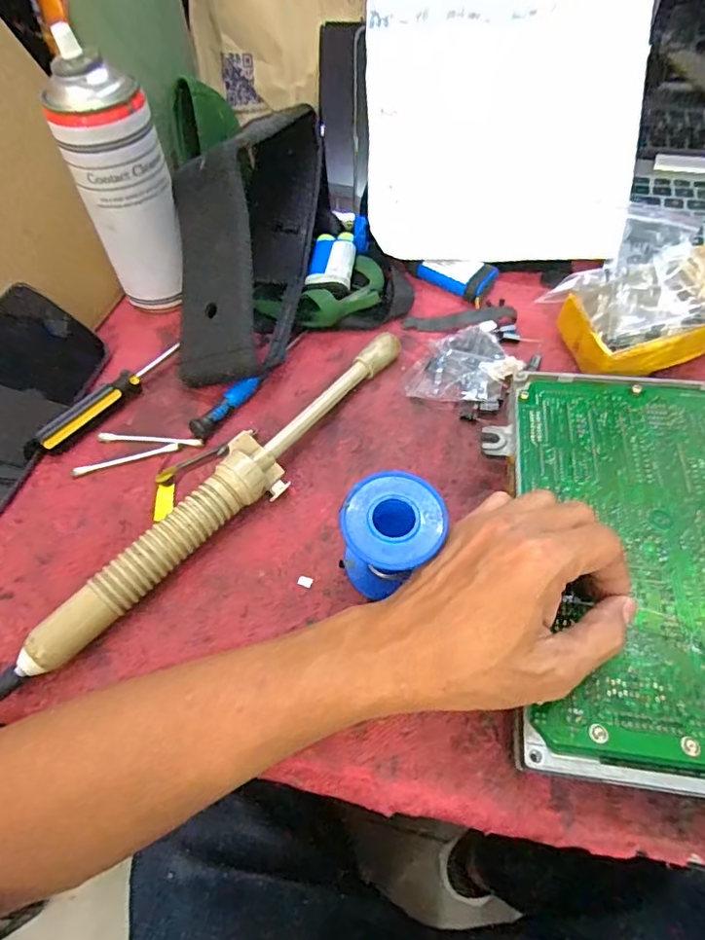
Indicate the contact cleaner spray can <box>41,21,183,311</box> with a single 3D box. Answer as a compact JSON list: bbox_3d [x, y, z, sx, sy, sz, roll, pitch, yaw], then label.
[{"bbox_3d":[-0.167,-0.201,0.409,0.060,0.166,0.049,7,56,11],"label":"contact cleaner spray can"}]

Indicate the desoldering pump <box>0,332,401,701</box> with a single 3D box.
[{"bbox_3d":[-0.073,0.014,0.349,0.031,0.036,0.310,32,64,21],"label":"desoldering pump"}]

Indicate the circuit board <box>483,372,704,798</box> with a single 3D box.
[{"bbox_3d":[0.174,0.040,0.303,0.180,0.014,0.243,-1,53,5],"label":"circuit board"}]

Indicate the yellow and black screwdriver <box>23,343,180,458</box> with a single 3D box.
[{"bbox_3d":[-0.175,-0.050,0.397,0.016,0.023,0.125,32,64,21],"label":"yellow and black screwdriver"}]

